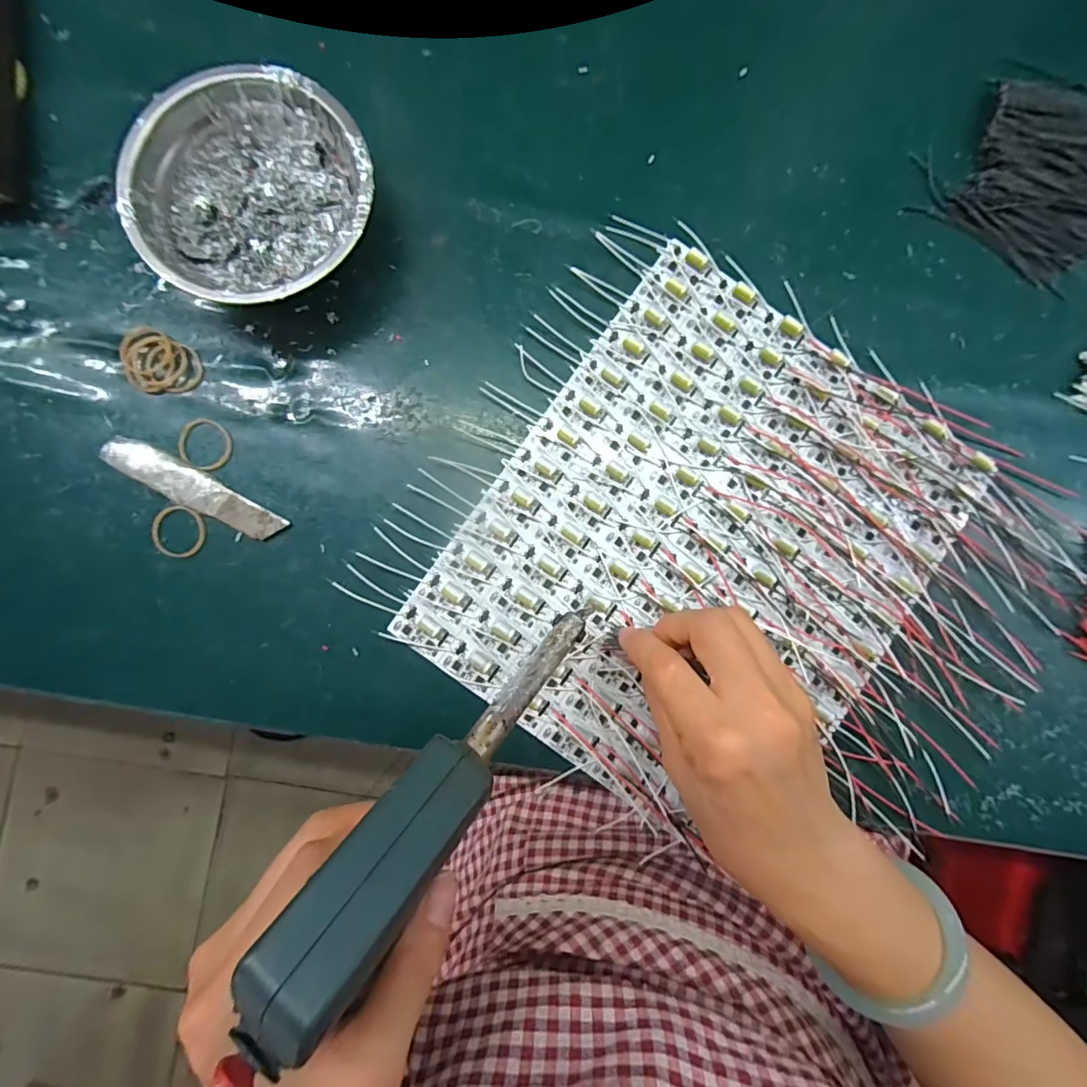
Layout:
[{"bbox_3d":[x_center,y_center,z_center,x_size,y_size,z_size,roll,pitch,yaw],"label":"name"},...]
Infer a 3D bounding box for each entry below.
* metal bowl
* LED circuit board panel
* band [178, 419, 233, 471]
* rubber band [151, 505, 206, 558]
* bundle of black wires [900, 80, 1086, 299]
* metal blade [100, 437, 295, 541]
[{"bbox_3d":[-0.154,-0.187,0.271,0.123,0.039,0.121,0,87,-2],"label":"metal bowl"},{"bbox_3d":[0.092,-0.001,0.285,0.235,0.009,0.281,35,87,1],"label":"LED circuit board panel"},{"bbox_3d":[-0.196,-0.057,0.283,0.032,0.004,0.028,39,87,1],"label":"band"},{"bbox_3d":[-0.208,-0.007,0.281,0.029,0.004,0.030,0,87,-2],"label":"rubber band"},{"bbox_3d":[0.307,-0.230,0.303,0.116,0.019,0.113,31,87,0],"label":"bundle of black wires"},{"bbox_3d":[-0.197,-0.030,0.278,0.104,0.011,0.021,26,87,0],"label":"metal blade"}]

